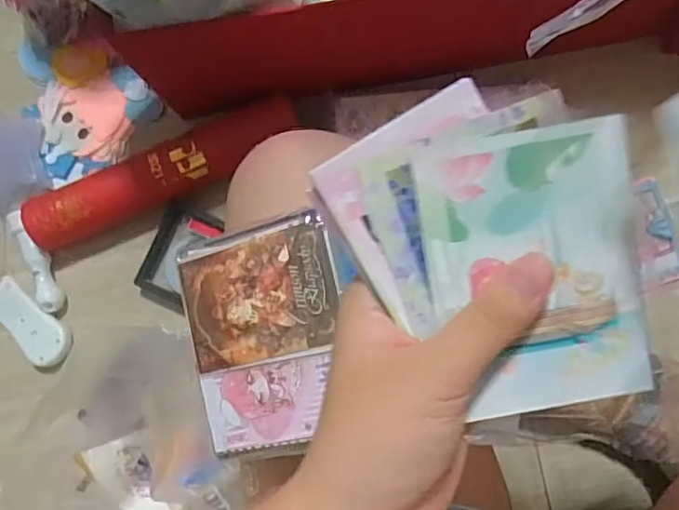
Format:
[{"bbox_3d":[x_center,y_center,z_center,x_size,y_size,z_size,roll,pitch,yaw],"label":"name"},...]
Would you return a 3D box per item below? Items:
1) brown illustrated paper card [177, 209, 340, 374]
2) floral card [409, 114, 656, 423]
[{"bbox_3d":[-0.048,0.023,0.339,0.097,0.004,0.077,-15,80,22],"label":"brown illustrated paper card"},{"bbox_3d":[0.071,0.007,0.213,0.075,0.004,0.100,-10,97,0],"label":"floral card"}]

